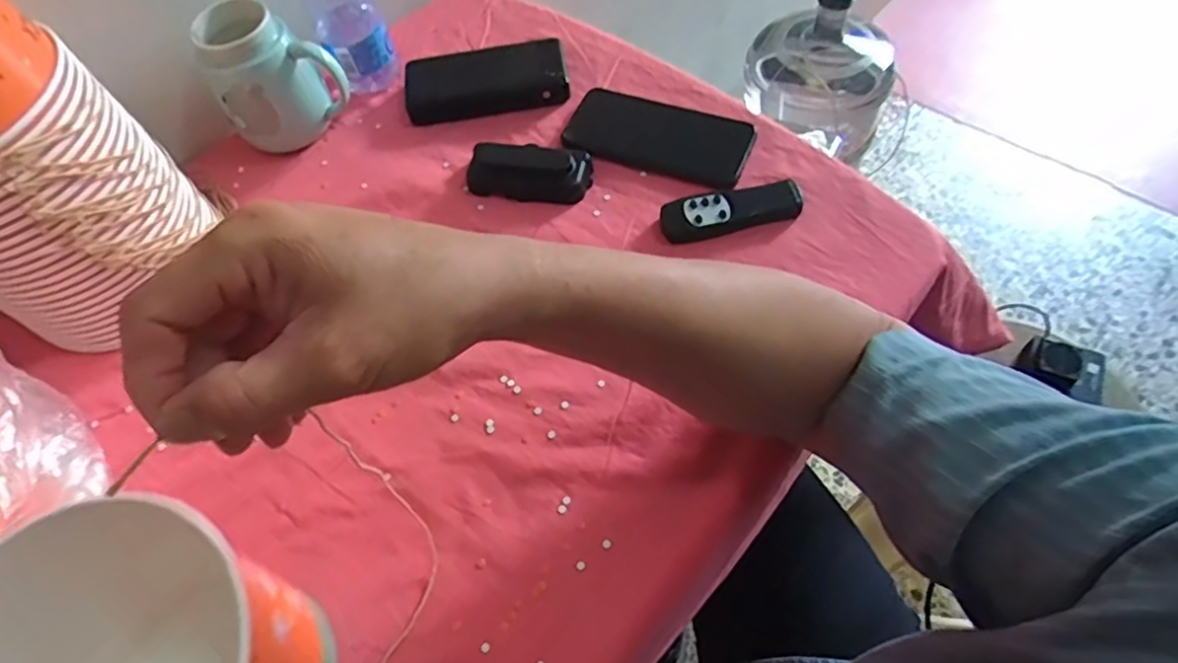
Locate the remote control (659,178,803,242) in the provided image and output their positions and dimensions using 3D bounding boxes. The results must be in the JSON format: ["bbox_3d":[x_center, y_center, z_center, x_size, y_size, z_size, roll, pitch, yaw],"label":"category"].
[{"bbox_3d":[0.117,-0.100,0.538,0.114,0.016,0.040,-11,60,0],"label":"remote control"}]

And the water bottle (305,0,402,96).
[{"bbox_3d":[-0.227,-0.299,0.603,0.063,0.152,0.051,-25,61,-8],"label":"water bottle"}]

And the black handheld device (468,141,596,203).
[{"bbox_3d":[-0.054,-0.141,0.572,0.107,0.022,0.045,10,62,11],"label":"black handheld device"}]

